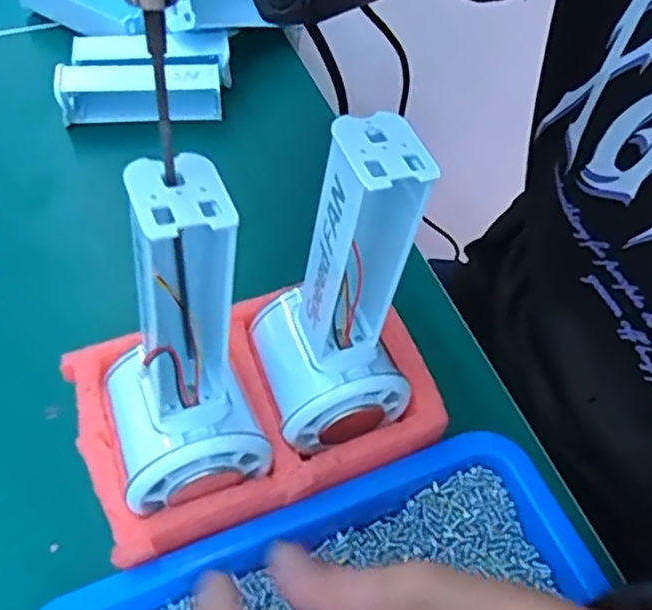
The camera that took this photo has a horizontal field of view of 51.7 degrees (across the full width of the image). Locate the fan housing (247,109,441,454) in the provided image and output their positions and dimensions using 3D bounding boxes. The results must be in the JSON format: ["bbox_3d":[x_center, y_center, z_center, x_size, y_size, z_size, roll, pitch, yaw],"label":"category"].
[{"bbox_3d":[0.003,0.008,0.252,0.052,0.150,0.053,-12,57,-11],"label":"fan housing"}]

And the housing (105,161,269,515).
[{"bbox_3d":[-0.053,0.016,0.223,0.054,0.122,0.055,-17,58,-14],"label":"housing"}]

